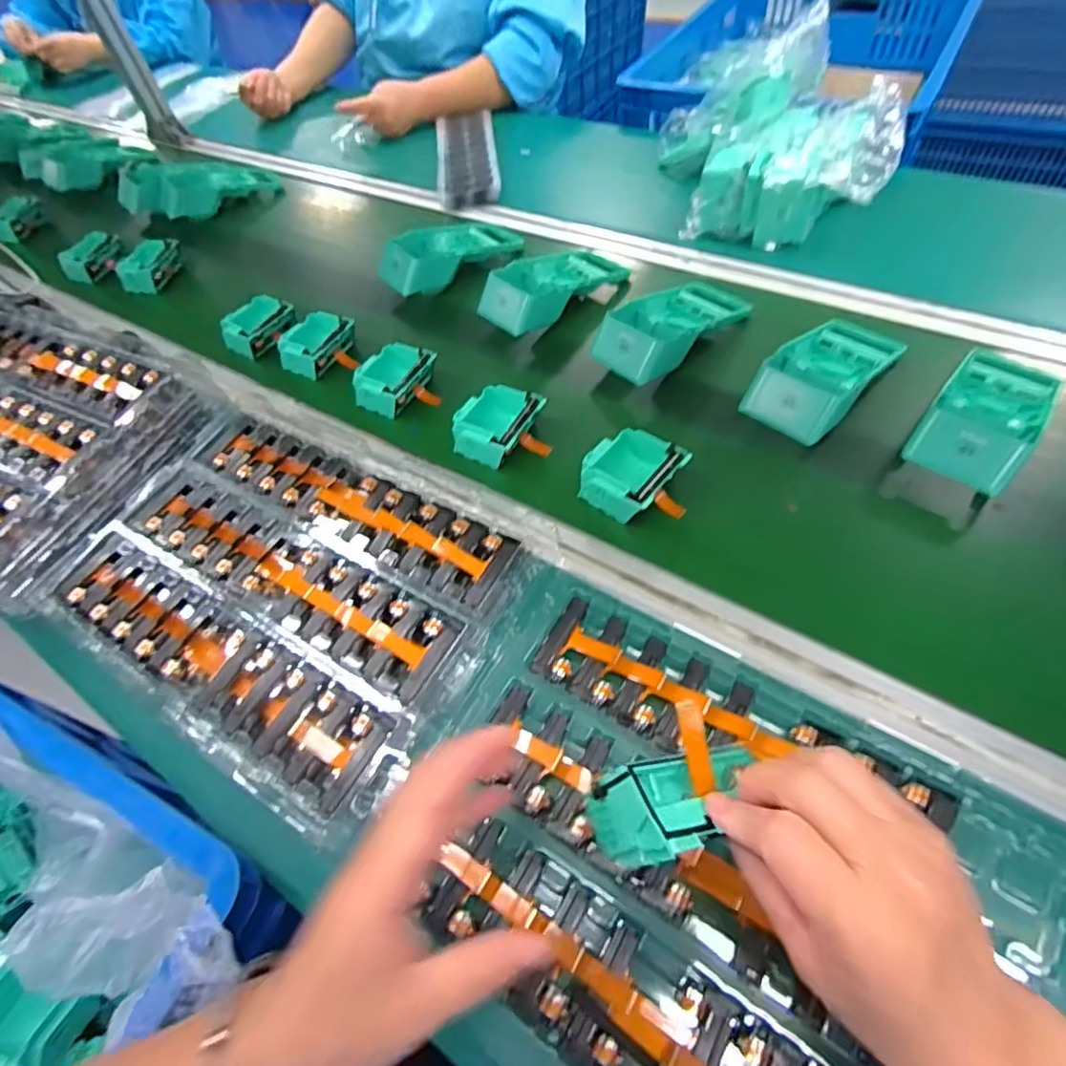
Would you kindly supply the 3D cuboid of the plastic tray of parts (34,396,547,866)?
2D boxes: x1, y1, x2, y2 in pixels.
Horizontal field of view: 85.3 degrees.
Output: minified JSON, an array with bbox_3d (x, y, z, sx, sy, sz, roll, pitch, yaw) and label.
[{"bbox_3d":[-0.220,0.033,0.476,0.392,0.021,0.246,24,62,22],"label":"plastic tray of parts"}]

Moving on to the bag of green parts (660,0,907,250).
[{"bbox_3d":[0.290,-0.491,0.718,0.277,0.178,0.235,12,58,16],"label":"bag of green parts"}]

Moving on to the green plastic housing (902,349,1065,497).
[{"bbox_3d":[0.406,-0.110,0.513,0.083,0.044,0.194,33,66,26],"label":"green plastic housing"}]

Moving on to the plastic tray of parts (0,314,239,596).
[{"bbox_3d":[-0.552,-0.109,0.596,0.406,0.046,0.272,19,61,20],"label":"plastic tray of parts"}]

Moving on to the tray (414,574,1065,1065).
[{"bbox_3d":[0.113,0.208,0.340,0.365,0.037,0.264,28,64,24],"label":"tray"}]

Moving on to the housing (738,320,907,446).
[{"bbox_3d":[0.288,-0.162,0.564,0.090,0.055,0.197,35,67,27],"label":"housing"}]

